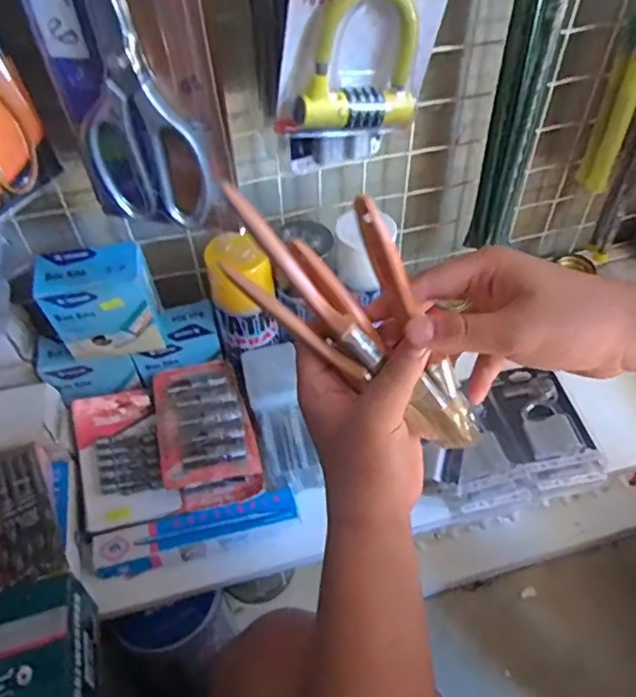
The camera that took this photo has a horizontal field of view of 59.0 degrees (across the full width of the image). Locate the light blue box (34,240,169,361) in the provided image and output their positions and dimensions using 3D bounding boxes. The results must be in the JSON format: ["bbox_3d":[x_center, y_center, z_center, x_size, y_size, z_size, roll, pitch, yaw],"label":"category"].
[{"bbox_3d":[-0.204,-0.041,0.546,0.094,0.113,0.045,-10,48,-5],"label":"light blue box"}]

